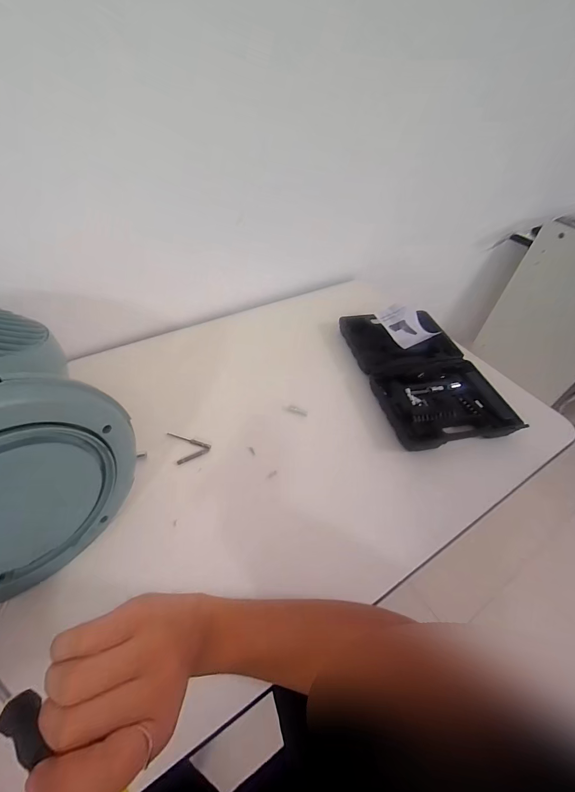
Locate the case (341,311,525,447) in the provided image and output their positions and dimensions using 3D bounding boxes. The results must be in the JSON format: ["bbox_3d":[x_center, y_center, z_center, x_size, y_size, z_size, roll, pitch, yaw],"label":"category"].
[{"bbox_3d":[0.253,-0.051,0.633,0.207,0.048,0.334,-8,49,-12],"label":"case"}]

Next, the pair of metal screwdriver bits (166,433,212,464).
[{"bbox_3d":[-0.153,0.073,0.520,0.054,0.006,0.062,-16,51,-19],"label":"pair of metal screwdriver bits"}]

